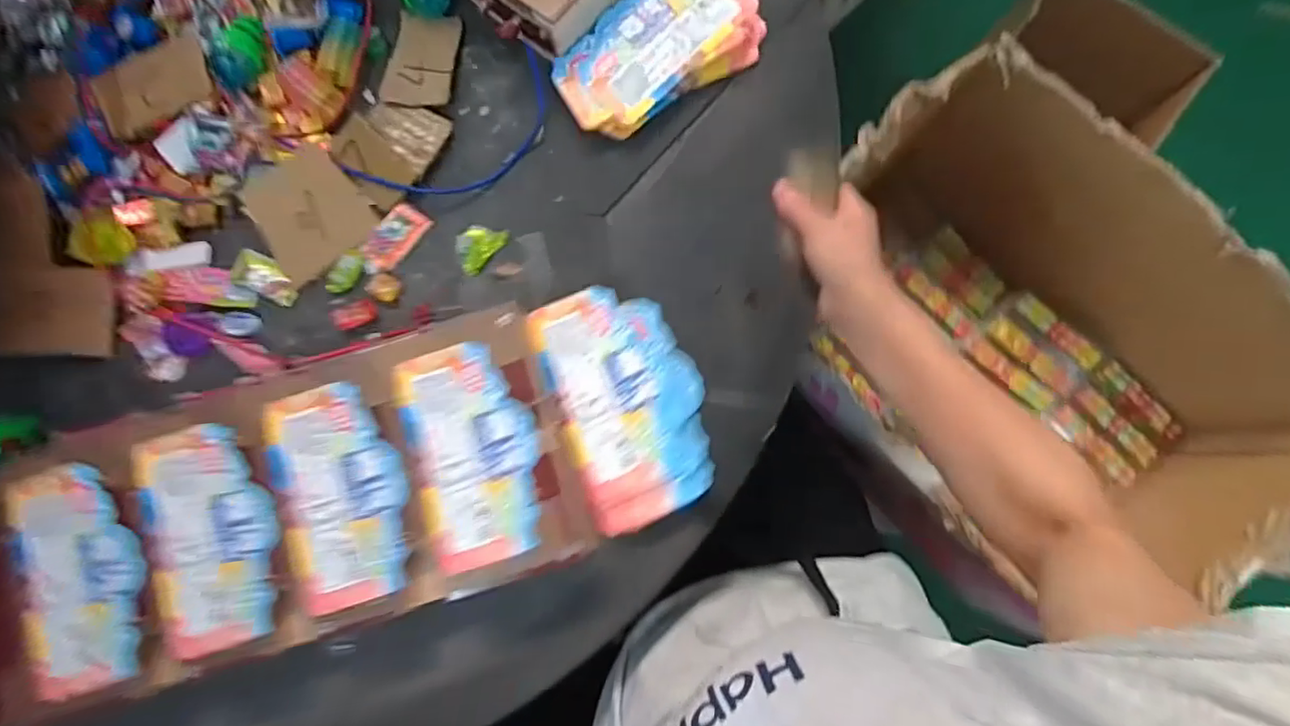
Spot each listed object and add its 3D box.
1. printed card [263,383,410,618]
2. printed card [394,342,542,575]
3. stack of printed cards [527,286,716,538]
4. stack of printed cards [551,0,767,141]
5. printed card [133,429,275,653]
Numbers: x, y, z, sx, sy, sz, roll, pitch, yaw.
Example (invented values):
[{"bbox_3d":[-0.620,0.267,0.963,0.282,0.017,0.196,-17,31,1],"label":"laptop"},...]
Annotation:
[{"bbox_3d":[-0.202,0.085,0.405,0.080,0.013,0.140,-23,82,1],"label":"printed card"},{"bbox_3d":[-0.114,0.059,0.409,0.080,0.010,0.140,-18,81,2],"label":"printed card"},{"bbox_3d":[-0.009,0.026,0.448,0.107,0.020,0.167,-20,82,-17],"label":"stack of printed cards"},{"bbox_3d":[0.009,-0.251,0.495,0.167,0.026,0.089,-34,82,-1],"label":"stack of printed cards"},{"bbox_3d":[-0.289,0.113,0.405,0.082,0.018,0.141,-20,82,1],"label":"printed card"}]

